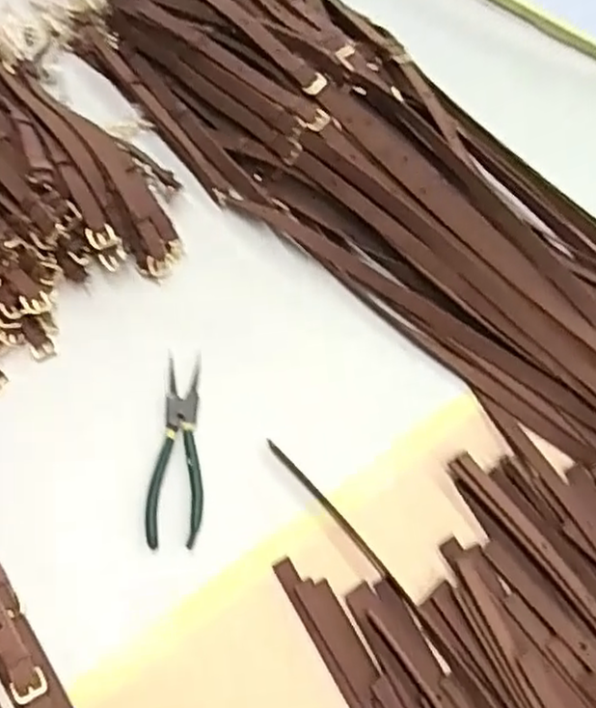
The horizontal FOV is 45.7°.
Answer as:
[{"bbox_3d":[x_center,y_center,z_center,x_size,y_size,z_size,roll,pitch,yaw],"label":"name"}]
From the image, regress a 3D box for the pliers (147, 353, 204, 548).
[{"bbox_3d":[-0.100,0.077,0.602,0.044,0.011,0.167,2,66,1],"label":"pliers"}]

